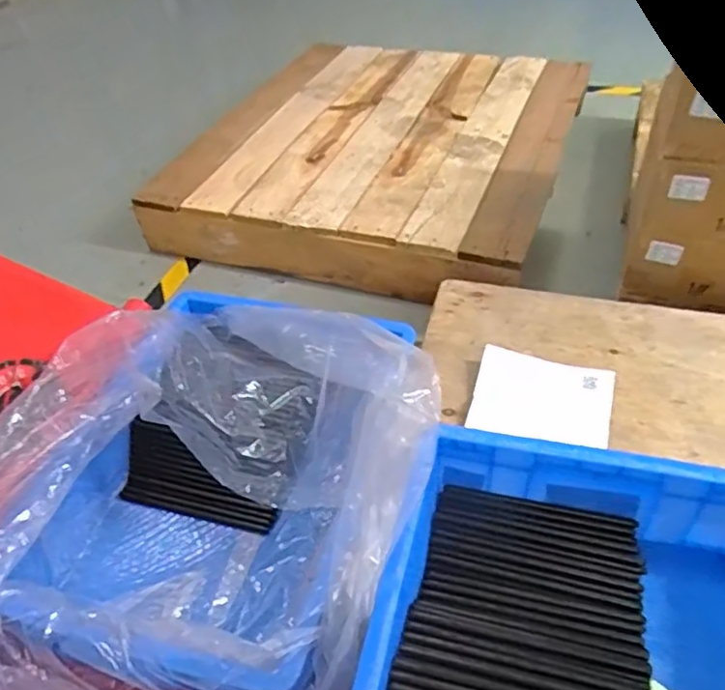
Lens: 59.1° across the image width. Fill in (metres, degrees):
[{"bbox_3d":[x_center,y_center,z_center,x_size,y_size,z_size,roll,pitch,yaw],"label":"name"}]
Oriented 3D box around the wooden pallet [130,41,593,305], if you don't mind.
[{"bbox_3d":[0.050,-0.448,1.375,0.736,0.120,0.887,12,46,17],"label":"wooden pallet"}]

